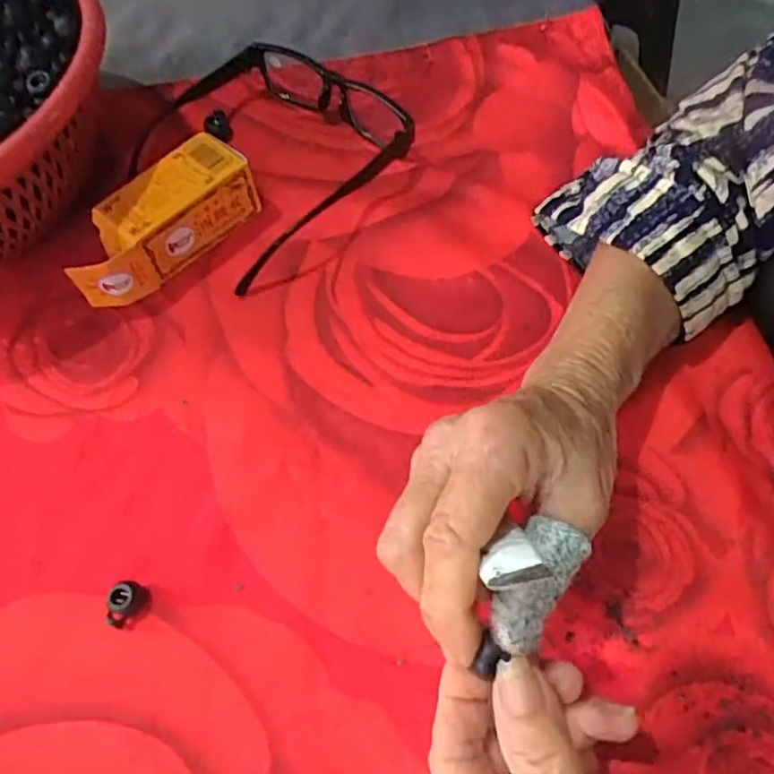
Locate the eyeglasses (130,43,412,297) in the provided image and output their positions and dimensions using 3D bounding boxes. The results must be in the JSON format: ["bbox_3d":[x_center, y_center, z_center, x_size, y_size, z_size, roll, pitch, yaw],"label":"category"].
[{"bbox_3d":[-0.081,-0.154,0.390,0.137,0.039,0.163,-39,67,-17],"label":"eyeglasses"}]

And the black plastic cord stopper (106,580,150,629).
[{"bbox_3d":[-0.113,0.094,0.273,0.014,0.012,0.018,-3,61,1],"label":"black plastic cord stopper"}]

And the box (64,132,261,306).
[{"bbox_3d":[-0.127,-0.091,0.354,0.038,0.043,0.109,40,70,21],"label":"box"}]

